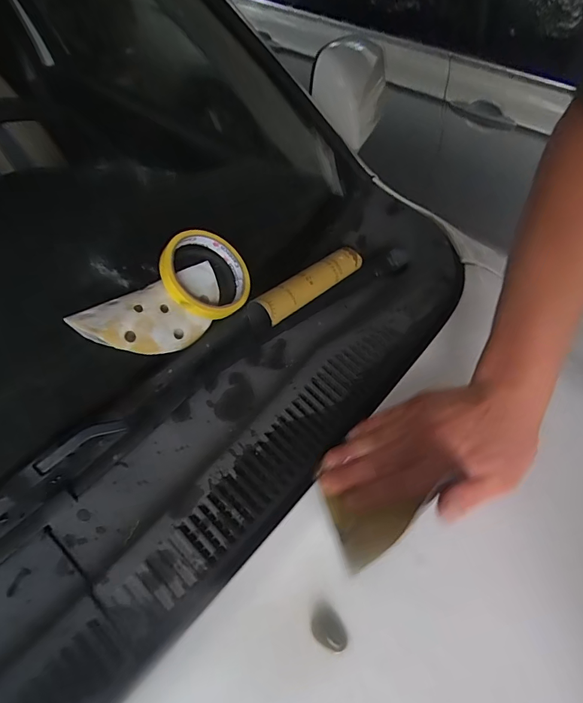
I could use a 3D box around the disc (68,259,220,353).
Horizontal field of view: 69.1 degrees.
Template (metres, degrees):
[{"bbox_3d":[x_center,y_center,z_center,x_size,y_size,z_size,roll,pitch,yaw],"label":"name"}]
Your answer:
[{"bbox_3d":[-0.119,-0.033,0.393,0.141,0.019,0.065,-34,96,-41],"label":"disc"}]

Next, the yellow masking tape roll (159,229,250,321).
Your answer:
[{"bbox_3d":[-0.083,-0.076,0.419,0.089,0.014,0.087,14,66,-33],"label":"yellow masking tape roll"}]

